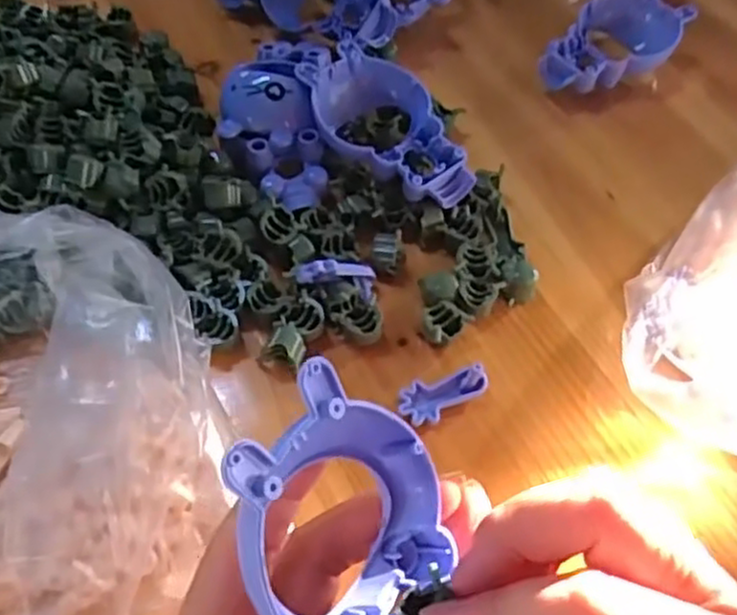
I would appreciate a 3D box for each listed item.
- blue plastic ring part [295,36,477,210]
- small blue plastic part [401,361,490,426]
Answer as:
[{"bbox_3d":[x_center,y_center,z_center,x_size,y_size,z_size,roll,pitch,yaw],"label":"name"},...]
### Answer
[{"bbox_3d":[0.010,-0.091,0.374,0.055,0.029,0.103,-34,64,-25],"label":"blue plastic ring part"},{"bbox_3d":[0.032,0.037,0.311,0.039,0.013,0.017,-17,59,-16],"label":"small blue plastic part"}]

